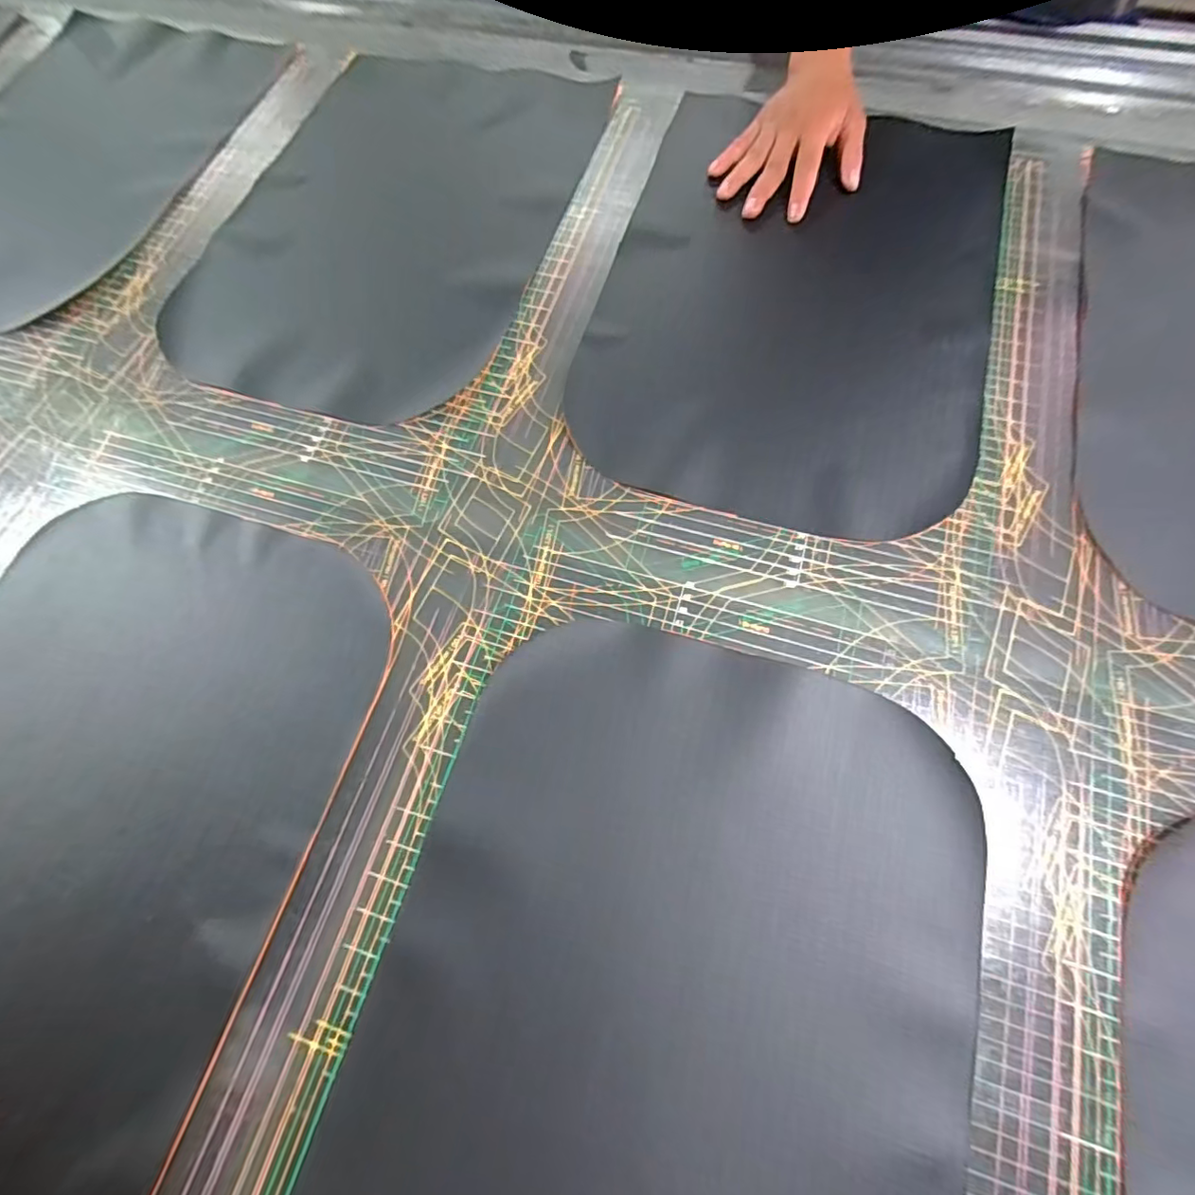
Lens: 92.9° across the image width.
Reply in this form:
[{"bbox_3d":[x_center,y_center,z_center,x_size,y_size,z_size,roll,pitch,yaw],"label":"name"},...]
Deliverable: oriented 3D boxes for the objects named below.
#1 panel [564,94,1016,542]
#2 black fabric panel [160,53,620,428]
[{"bbox_3d":[0.174,-0.272,0.500,0.323,0.008,0.456,15,72,8],"label":"panel"},{"bbox_3d":[-0.200,-0.381,0.579,0.323,0.046,0.485,18,72,8],"label":"black fabric panel"}]

